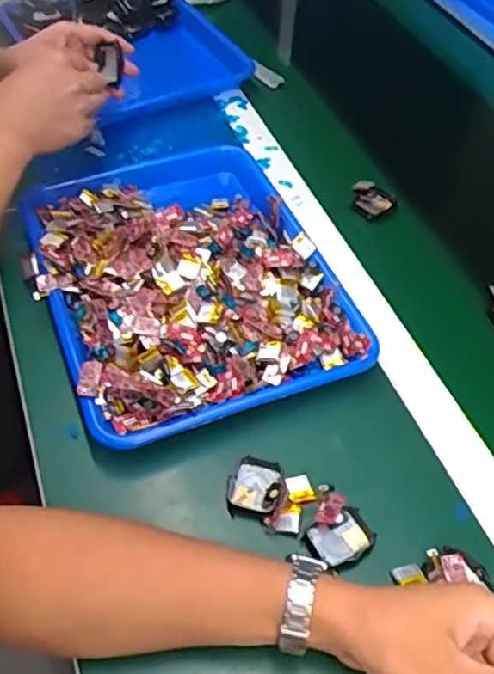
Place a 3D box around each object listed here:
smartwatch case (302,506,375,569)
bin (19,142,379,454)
[{"bbox_3d":[0.068,0.147,0.479,0.043,0.013,0.035,-25,55,-21],"label":"smartwatch case"},{"bbox_3d":[-0.061,-0.065,0.624,0.261,0.059,0.331,-15,52,-14],"label":"bin"}]

